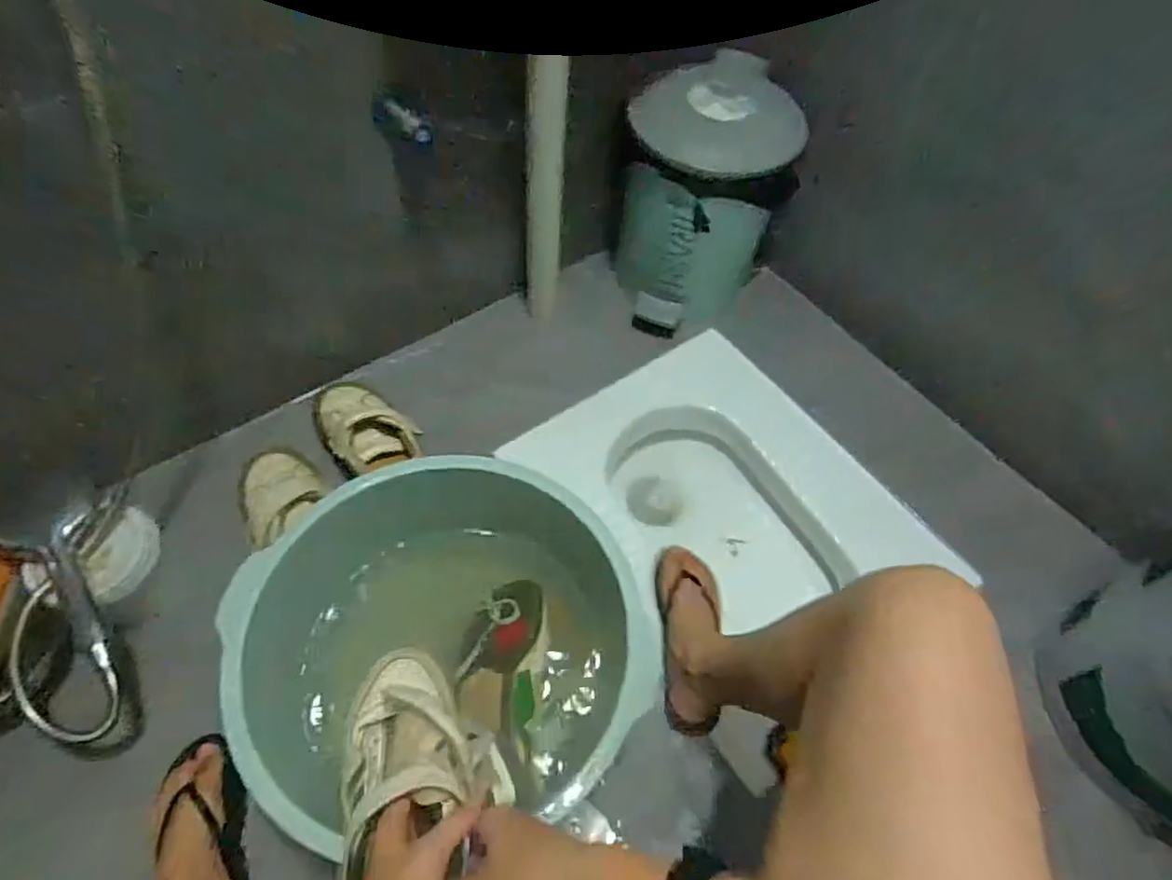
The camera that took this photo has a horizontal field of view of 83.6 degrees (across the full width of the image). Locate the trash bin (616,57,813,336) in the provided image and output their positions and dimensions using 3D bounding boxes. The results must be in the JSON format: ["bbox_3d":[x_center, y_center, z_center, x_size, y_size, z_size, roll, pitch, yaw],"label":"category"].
[{"bbox_3d":[0.171,-0.375,1.036,0.240,0.344,0.208,-31,63,-19],"label":"trash bin"}]

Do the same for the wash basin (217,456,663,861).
[{"bbox_3d":[-0.139,0.216,0.667,0.366,0.183,0.371,1,58,-1],"label":"wash basin"}]

